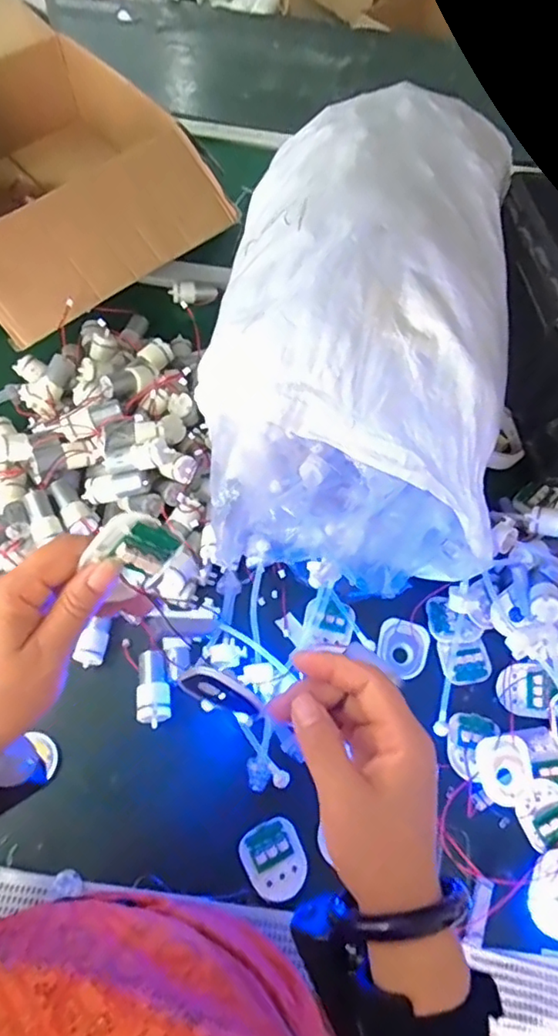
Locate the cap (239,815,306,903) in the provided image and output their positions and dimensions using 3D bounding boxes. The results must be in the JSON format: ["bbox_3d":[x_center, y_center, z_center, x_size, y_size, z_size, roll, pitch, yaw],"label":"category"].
[{"bbox_3d":[-0.003,0.294,0.503,0.051,0.021,0.060,-25,67,-16],"label":"cap"}]

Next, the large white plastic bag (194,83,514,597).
[{"bbox_3d":[0.093,-0.202,0.613,0.283,0.194,0.520,10,63,1],"label":"large white plastic bag"}]

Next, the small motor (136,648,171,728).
[{"bbox_3d":[-0.116,0.160,0.546,0.030,0.026,0.067,-3,63,-6],"label":"small motor"}]

